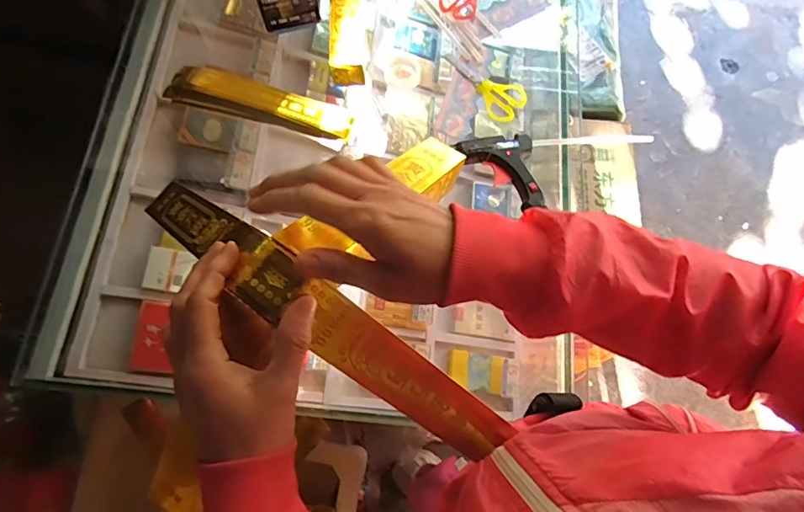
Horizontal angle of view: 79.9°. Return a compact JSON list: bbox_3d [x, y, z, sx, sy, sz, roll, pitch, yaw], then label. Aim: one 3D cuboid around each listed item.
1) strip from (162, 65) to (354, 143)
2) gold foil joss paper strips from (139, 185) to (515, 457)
[{"bbox_3d":[-0.181,-0.198,0.615,0.245,0.022,0.052,15,73,4],"label":"strip"},{"bbox_3d":[-0.081,0.034,0.369,0.372,0.135,0.043,35,76,9],"label":"gold foil joss paper strips"}]

